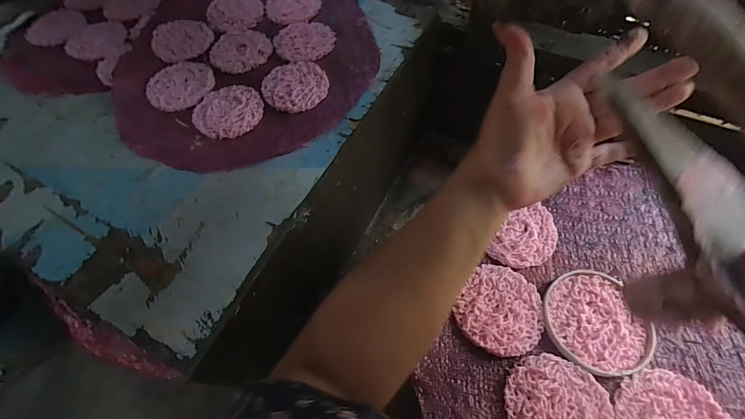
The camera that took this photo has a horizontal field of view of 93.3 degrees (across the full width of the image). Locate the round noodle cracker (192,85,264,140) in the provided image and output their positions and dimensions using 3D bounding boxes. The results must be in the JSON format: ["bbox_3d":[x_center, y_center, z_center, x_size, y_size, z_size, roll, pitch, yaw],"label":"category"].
[{"bbox_3d":[-0.169,-0.115,0.411,0.077,0.010,0.074,1,63,-1],"label":"round noodle cracker"}]

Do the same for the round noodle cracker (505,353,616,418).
[{"bbox_3d":[0.146,0.157,0.275,0.078,0.005,0.075,1,63,-1],"label":"round noodle cracker"}]

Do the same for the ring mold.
[{"bbox_3d":[0.194,0.097,0.306,0.080,0.008,0.087,-18,65,-11],"label":"ring mold"}]

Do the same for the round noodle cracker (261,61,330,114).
[{"bbox_3d":[-0.093,-0.151,0.424,0.077,0.006,0.077,1,63,-1],"label":"round noodle cracker"}]

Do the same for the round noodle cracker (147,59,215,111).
[{"bbox_3d":[-0.239,-0.157,0.439,0.078,0.004,0.082,1,63,-1],"label":"round noodle cracker"}]

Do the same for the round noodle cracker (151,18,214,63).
[{"bbox_3d":[-0.256,-0.230,0.475,0.075,0.005,0.078,-12,64,-8],"label":"round noodle cracker"}]

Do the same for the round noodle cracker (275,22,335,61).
[{"bbox_3d":[-0.091,-0.225,0.464,0.078,0.004,0.076,1,63,-1],"label":"round noodle cracker"}]

